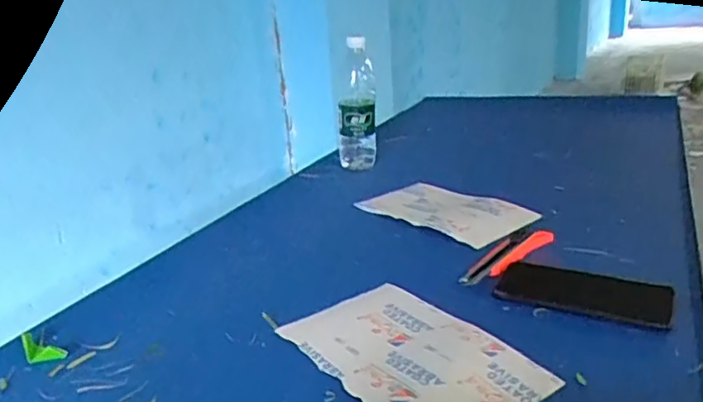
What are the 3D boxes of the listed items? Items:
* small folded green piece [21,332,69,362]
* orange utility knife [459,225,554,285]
[{"bbox_3d":[-0.292,0.139,0.559,0.048,0.008,0.023,18,23,9],"label":"small folded green piece"},{"bbox_3d":[0.173,0.060,0.678,0.137,0.024,0.033,-19,24,-36],"label":"orange utility knife"}]

